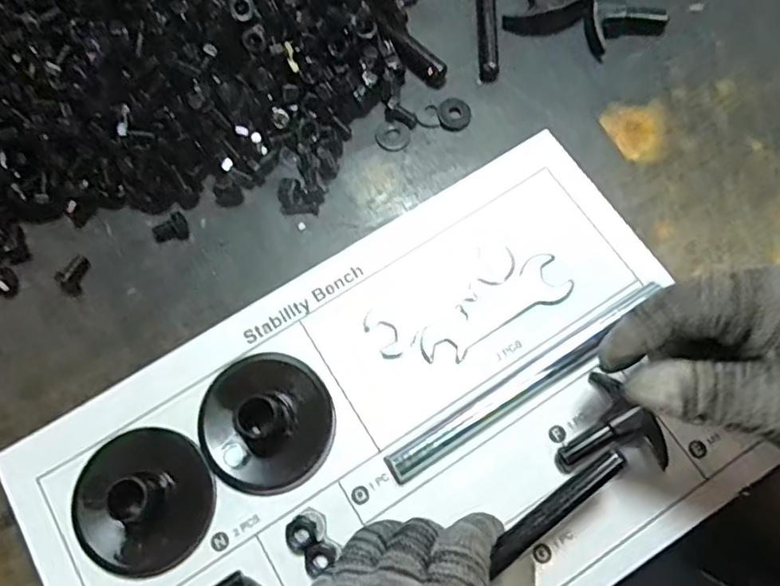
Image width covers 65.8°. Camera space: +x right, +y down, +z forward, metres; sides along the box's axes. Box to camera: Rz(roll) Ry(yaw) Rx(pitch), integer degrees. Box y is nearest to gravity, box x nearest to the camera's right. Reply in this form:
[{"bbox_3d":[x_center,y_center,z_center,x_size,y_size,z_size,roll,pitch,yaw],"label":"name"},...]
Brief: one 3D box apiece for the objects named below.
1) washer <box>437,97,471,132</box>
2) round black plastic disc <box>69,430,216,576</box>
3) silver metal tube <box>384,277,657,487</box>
[{"bbox_3d":[0.041,-0.115,0.384,0.021,0.004,0.023,0,73,1],"label":"washer"},{"bbox_3d":[-0.129,0.106,0.307,0.068,0.020,0.069,0,73,1],"label":"round black plastic disc"},{"bbox_3d":[0.075,0.049,0.331,0.173,0.012,0.018,-31,75,-8],"label":"silver metal tube"}]

